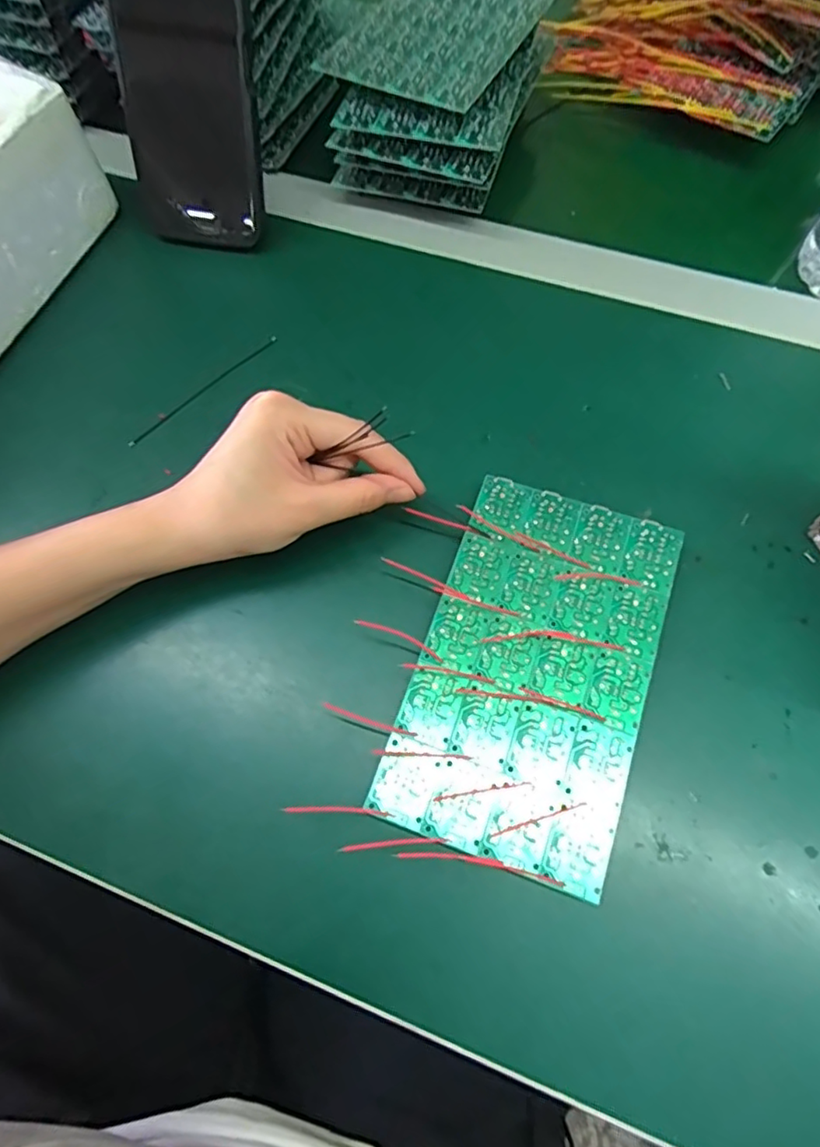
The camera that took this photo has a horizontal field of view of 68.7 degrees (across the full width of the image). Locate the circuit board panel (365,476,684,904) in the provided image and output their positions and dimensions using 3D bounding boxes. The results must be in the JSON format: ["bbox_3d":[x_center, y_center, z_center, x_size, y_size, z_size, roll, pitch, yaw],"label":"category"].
[{"bbox_3d":[0.059,0.045,0.285,0.100,0.021,0.170,19,70,9],"label":"circuit board panel"}]

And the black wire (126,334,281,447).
[{"bbox_3d":[-0.124,-0.111,0.361,0.109,0.008,0.004,-40,72,-14],"label":"black wire"}]

